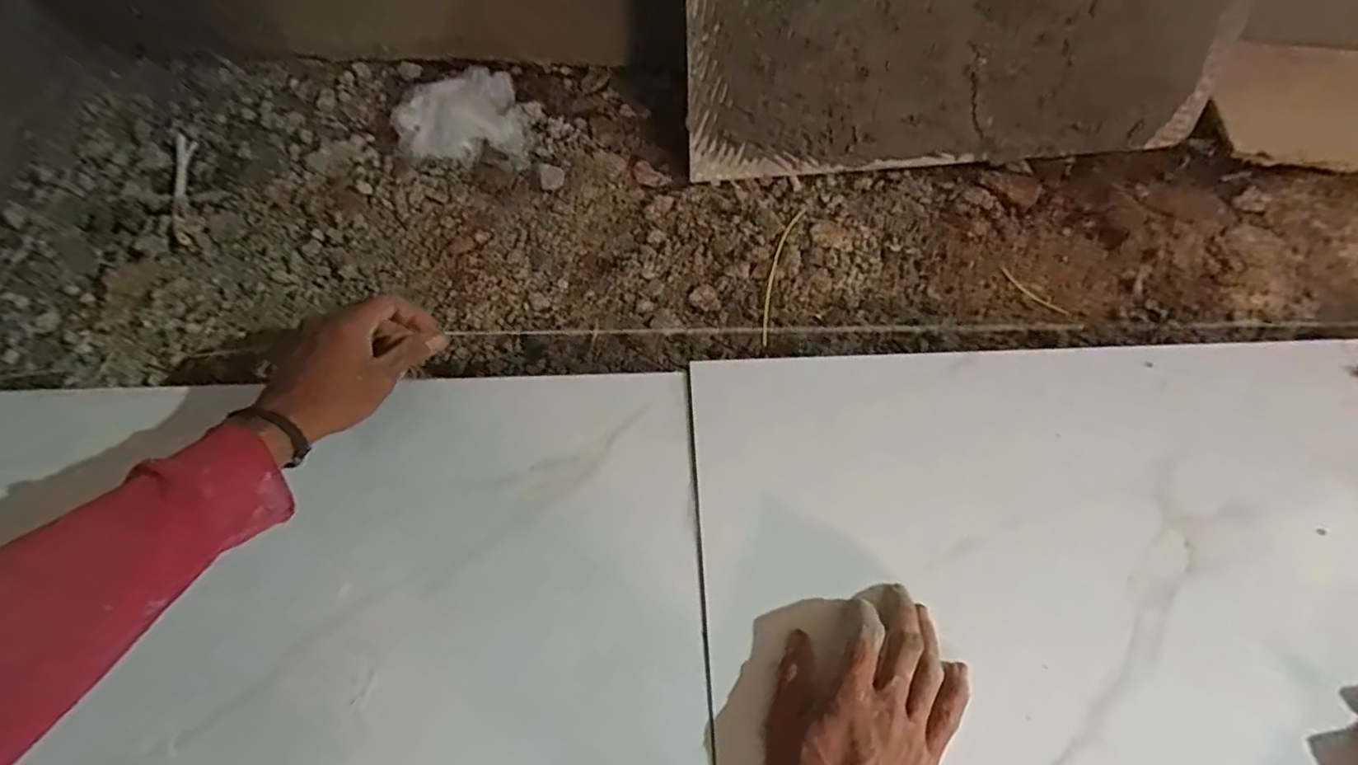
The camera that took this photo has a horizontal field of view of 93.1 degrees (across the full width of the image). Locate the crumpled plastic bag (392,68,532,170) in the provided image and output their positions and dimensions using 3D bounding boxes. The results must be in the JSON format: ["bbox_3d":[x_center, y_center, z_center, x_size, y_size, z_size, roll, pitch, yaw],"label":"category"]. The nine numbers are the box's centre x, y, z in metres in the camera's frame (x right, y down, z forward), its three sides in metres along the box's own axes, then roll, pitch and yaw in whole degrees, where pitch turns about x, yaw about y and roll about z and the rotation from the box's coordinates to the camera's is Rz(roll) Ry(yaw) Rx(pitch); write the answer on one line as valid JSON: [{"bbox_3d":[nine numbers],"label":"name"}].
[{"bbox_3d":[-0.250,-0.314,0.758,0.156,0.056,0.132,-8,60,-6],"label":"crumpled plastic bag"}]

